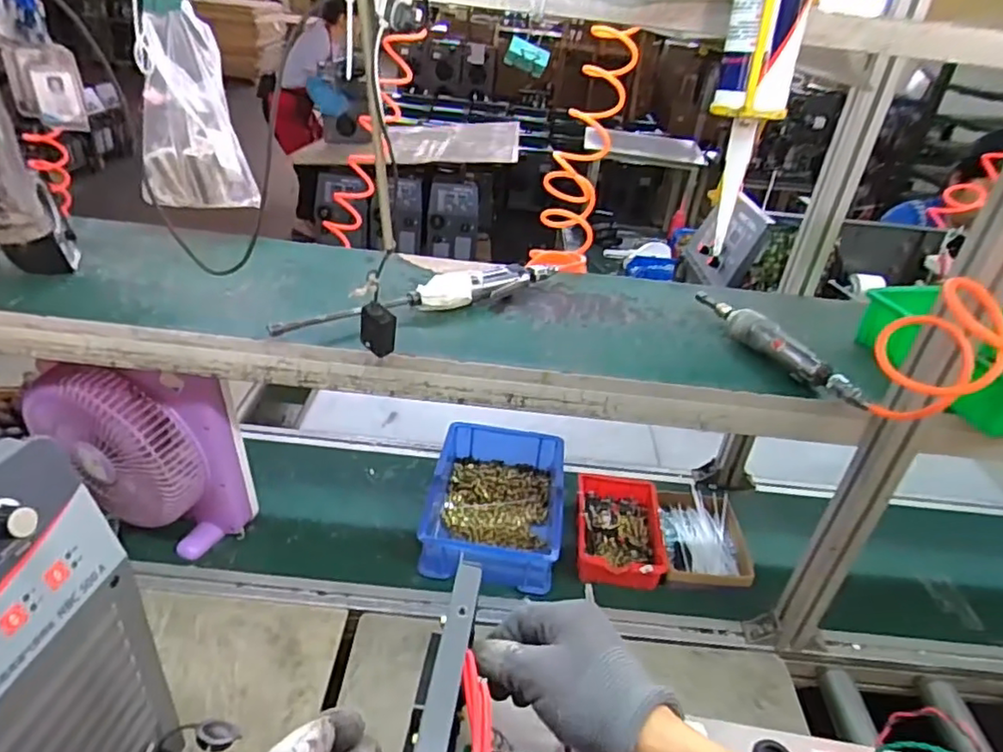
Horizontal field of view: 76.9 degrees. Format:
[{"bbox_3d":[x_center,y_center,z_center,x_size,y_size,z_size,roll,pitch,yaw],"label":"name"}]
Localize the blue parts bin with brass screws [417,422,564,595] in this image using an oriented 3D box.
[{"bbox_3d":[-0.009,0.203,1.035,0.206,0.080,0.296,7,32,2],"label":"blue parts bin with brass screws"}]

